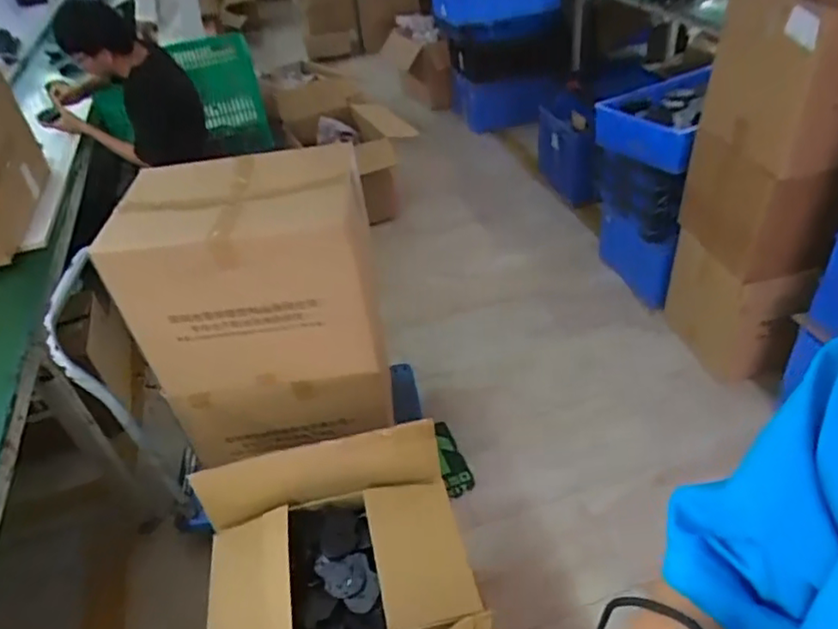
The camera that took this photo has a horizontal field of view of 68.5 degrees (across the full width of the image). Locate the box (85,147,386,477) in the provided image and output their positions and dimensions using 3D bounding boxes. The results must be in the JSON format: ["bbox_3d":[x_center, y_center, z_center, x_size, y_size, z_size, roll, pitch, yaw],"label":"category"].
[{"bbox_3d":[-0.353,-0.007,1.461,0.530,0.683,0.287,-7,39,0],"label":"box"}]

